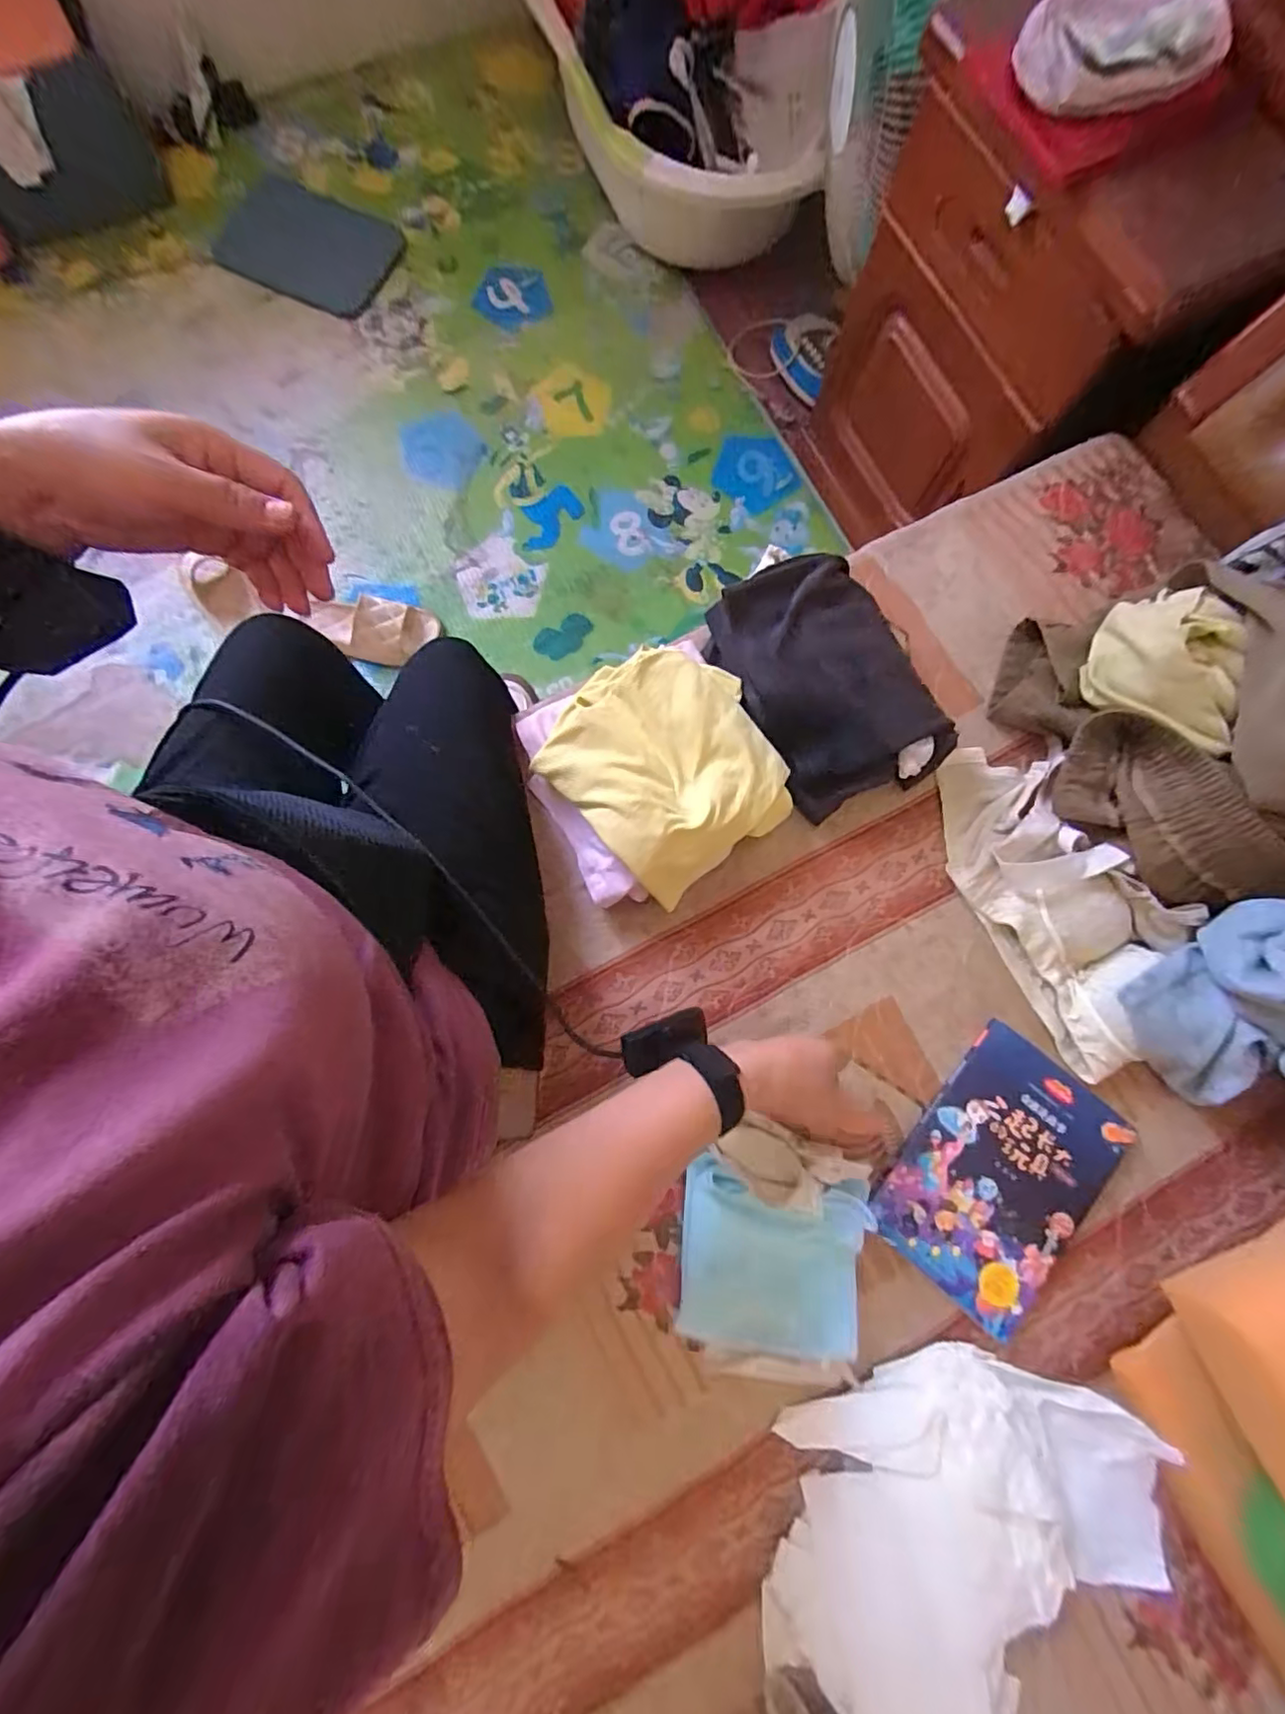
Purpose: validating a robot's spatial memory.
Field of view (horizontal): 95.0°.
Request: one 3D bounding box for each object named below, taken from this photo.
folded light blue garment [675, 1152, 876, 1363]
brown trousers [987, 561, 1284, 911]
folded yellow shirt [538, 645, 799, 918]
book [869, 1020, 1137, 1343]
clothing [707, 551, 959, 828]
[{"bbox_3d":[0.106,0.333,0.488,0.142,0.043,0.141,5,78,0],"label":"folded light blue garment"},{"bbox_3d":[0.515,-0.126,0.513,0.261,0.167,0.319,-21,79,-5],"label":"brown trousers"},{"bbox_3d":[0.024,-0.094,0.542,0.196,0.037,0.219,-40,83,-8],"label":"folded yellow shirt"},{"bbox_3d":[0.312,0.277,0.519,0.147,0.012,0.212,40,80,8],"label":"book"},{"bbox_3d":[0.174,-0.169,0.575,0.167,0.046,0.243,-27,79,-6],"label":"clothing"}]

